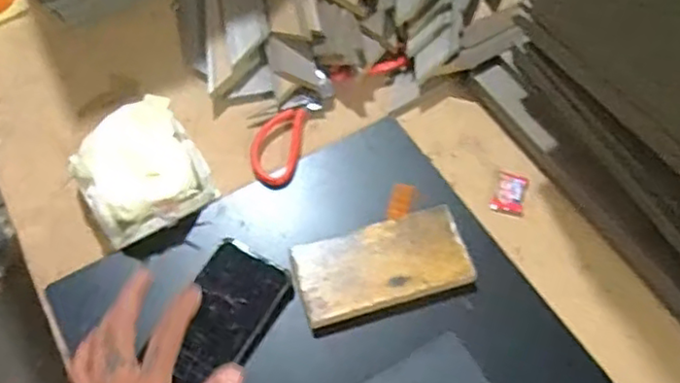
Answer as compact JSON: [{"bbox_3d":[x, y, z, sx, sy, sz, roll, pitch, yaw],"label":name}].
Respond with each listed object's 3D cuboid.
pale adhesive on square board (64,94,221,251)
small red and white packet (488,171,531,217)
[{"bbox_3d":[-0.191,-0.023,0.630,0.110,0.050,0.113,-31,62,-16],"label":"pale adhesive on square board"},{"bbox_3d":[0.166,0.002,0.649,0.031,0.009,0.044,16,60,12],"label":"small red and white packet"}]

